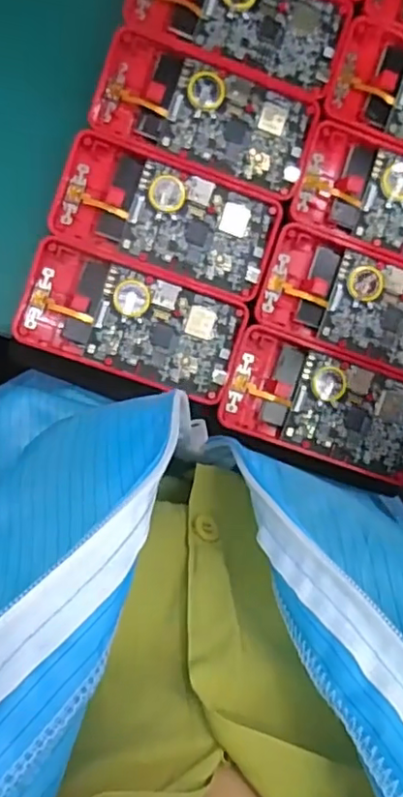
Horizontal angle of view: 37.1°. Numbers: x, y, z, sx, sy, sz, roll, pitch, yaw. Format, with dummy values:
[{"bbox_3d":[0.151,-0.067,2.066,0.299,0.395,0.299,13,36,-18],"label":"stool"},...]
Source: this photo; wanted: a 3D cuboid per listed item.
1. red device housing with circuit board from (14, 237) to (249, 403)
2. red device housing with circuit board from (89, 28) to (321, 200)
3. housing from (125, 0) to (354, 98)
[{"bbox_3d":[-0.039,-0.043,0.341,0.121,0.010,0.061,19,89,-6],"label":"red device housing with circuit board"},{"bbox_3d":[0.003,-0.161,0.341,0.122,0.008,0.060,18,89,-6],"label":"red device housing with circuit board"},{"bbox_3d":[0.022,-0.221,0.345,0.123,0.011,0.062,17,90,-6],"label":"housing"}]

